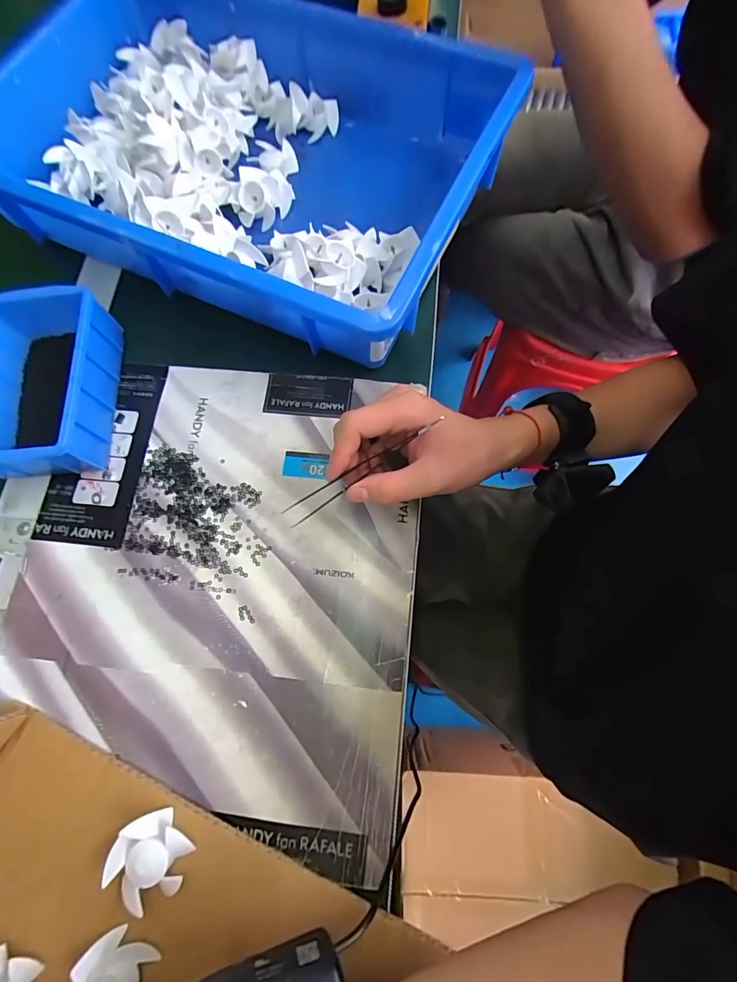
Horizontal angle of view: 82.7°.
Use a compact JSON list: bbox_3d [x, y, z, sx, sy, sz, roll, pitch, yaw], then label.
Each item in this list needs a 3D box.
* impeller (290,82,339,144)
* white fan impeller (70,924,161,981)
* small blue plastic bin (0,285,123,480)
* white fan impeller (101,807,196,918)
[{"bbox_3d":[-0.057,-0.408,0.446,0.046,0.048,0.046,-3,73,1],"label":"impeller"},{"bbox_3d":[-0.142,0.273,0.233,0.046,0.010,0.039,34,54,7],"label":"white fan impeller"},{"bbox_3d":[-0.262,-0.085,0.340,0.094,0.055,0.151,-3,73,1],"label":"small blue plastic bin"},{"bbox_3d":[-0.130,0.219,0.251,0.040,0.019,0.044,-1,73,2],"label":"white fan impeller"}]

